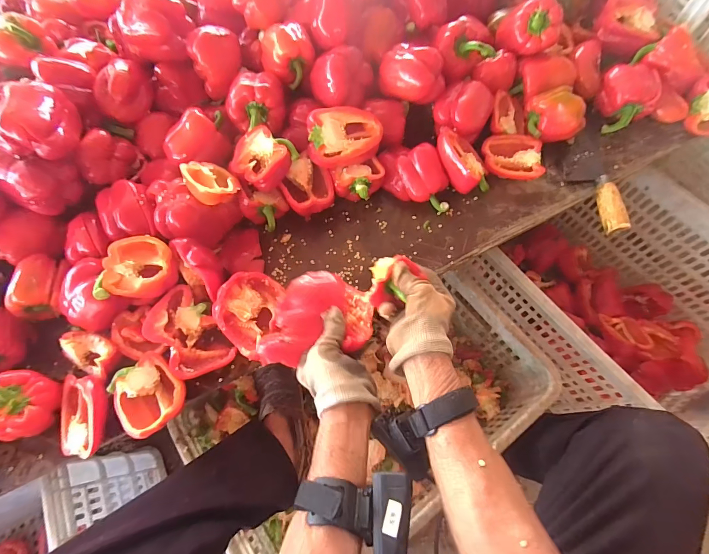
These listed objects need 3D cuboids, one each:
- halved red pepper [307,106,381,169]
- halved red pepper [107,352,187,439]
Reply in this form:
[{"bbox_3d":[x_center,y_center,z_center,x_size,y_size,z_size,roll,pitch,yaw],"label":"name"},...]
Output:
[{"bbox_3d":[-0.017,-0.213,0.545,0.109,0.046,0.082,-11,96,-16],"label":"halved red pepper"},{"bbox_3d":[-0.264,0.152,0.457,0.085,0.047,0.075,42,76,16],"label":"halved red pepper"}]

